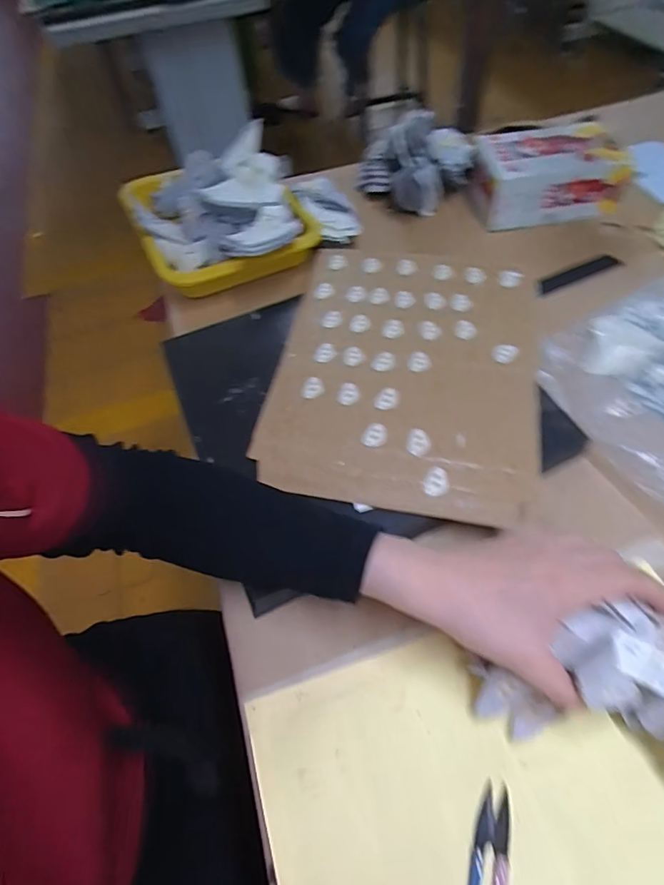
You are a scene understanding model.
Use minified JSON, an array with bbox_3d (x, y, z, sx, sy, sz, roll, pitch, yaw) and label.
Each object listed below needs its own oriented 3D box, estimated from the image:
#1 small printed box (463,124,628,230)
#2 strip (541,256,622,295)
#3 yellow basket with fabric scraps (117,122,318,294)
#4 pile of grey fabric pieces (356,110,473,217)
[{"bbox_3d":[0.260,-0.326,0.593,0.159,0.074,0.099,-5,55,2],"label":"small printed box"},{"bbox_3d":[0.280,-0.191,0.546,0.105,0.004,0.018,-23,80,-10],"label":"strip"},{"bbox_3d":[-0.142,-0.290,0.576,0.190,0.083,0.249,-26,57,-13],"label":"yellow basket with fabric scraps"},{"bbox_3d":[0.103,-0.371,0.637,0.116,0.081,0.130,-40,61,-20],"label":"pile of grey fabric pieces"}]

